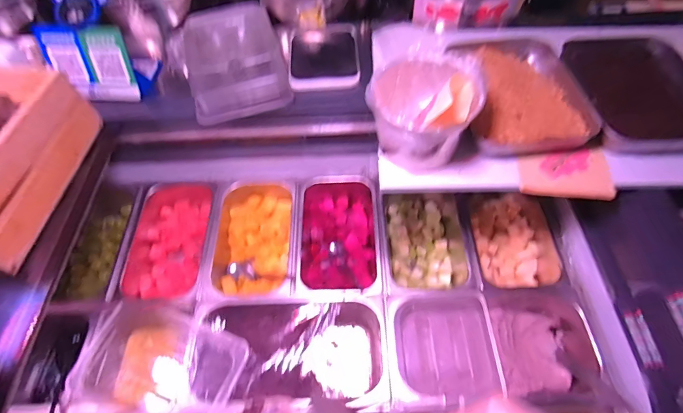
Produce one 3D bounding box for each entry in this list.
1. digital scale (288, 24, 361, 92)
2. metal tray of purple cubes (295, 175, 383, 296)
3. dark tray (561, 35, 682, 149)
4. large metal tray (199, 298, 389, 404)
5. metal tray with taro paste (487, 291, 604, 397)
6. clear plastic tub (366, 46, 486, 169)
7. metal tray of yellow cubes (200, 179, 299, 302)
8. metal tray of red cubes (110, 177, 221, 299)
[{"bbox_3d":[-0.034,-0.298,0.738,0.135,0.026,0.182,-5,57,-2],"label":"digital scale"},{"bbox_3d":[-0.007,0.061,0.762,0.158,0.091,0.264,-4,57,-1],"label":"metal tray of purple cubes"},{"bbox_3d":[0.503,-0.190,0.644,0.195,0.049,0.257,1,57,2],"label":"dark tray"},{"bbox_3d":[-0.070,0.250,0.659,0.275,0.124,0.148,-3,57,0],"label":"large metal tray"},{"bbox_3d":[0.338,0.223,0.642,0.137,0.080,0.170,-3,57,0],"label":"metal tray with taro paste"},{"bbox_3d":[0.120,-0.144,0.566,0.148,0.112,0.151,-1,57,1],"label":"clear plastic tub"},{"bbox_3d":[-0.172,0.065,0.759,0.170,0.079,0.273,-2,57,0],"label":"metal tray of yellow cubes"},{"bbox_3d":[-0.333,0.066,0.769,0.163,0.083,0.274,-3,57,0],"label":"metal tray of red cubes"}]

